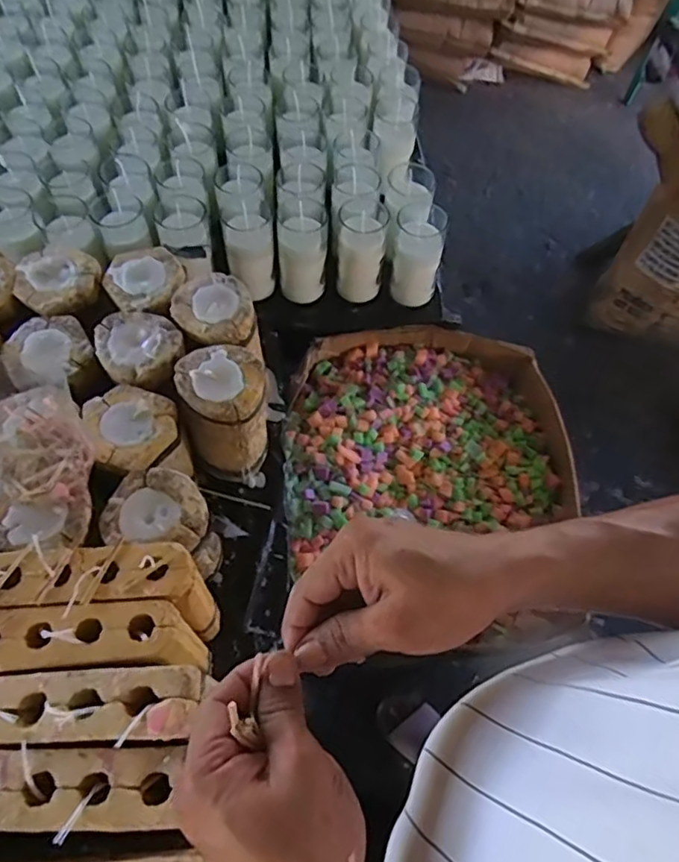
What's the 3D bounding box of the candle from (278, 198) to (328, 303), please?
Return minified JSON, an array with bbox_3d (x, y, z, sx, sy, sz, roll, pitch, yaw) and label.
[{"bbox_3d":[-0.053,-0.255,0.832,0.066,0.119,0.076,5,61,-1],"label":"candle"}]

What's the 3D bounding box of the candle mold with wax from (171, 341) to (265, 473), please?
[{"bbox_3d":[-0.128,-0.023,0.655,0.091,0.121,0.092,2,61,-3],"label":"candle mold with wax"}]

